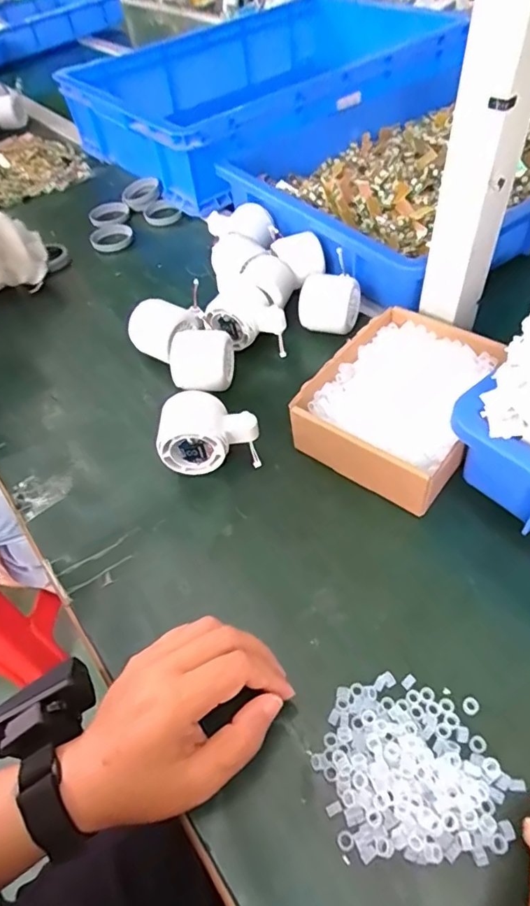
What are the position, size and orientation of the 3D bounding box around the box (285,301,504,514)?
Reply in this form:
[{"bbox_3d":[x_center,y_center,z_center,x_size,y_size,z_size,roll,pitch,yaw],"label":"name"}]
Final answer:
[{"bbox_3d":[0.121,-0.046,0.468,0.131,0.059,0.170,27,57,25],"label":"box"}]

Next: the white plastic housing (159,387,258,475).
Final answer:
[{"bbox_3d":[-0.049,-0.018,0.460,0.085,0.054,0.049,-6,49,0],"label":"white plastic housing"}]

